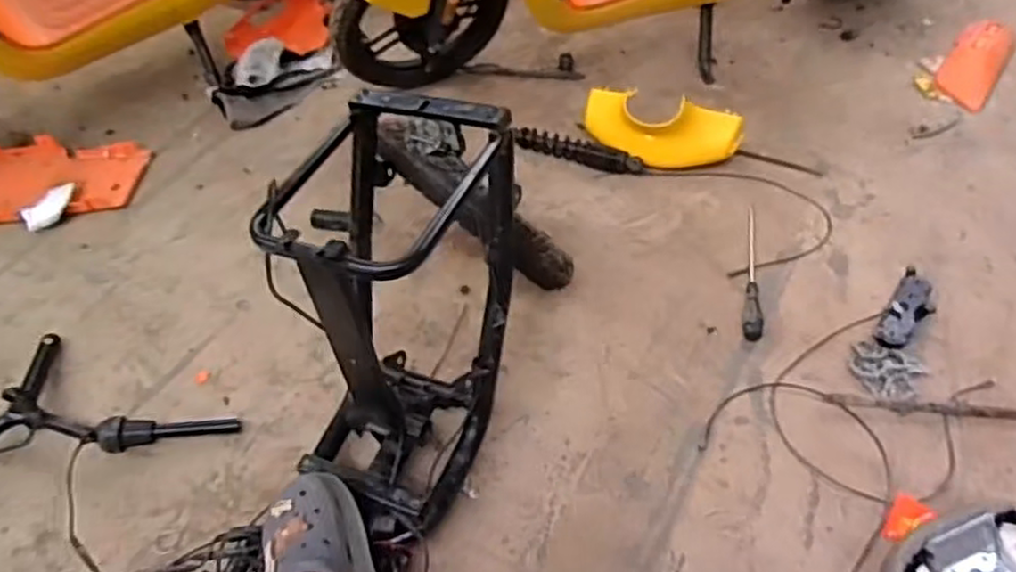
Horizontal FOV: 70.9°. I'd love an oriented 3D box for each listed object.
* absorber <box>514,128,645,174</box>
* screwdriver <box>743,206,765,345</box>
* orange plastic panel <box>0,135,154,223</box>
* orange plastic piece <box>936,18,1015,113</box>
[{"bbox_3d":[0.136,-0.260,1.389,0.258,0.039,0.044,18,54,18],"label":"absorber"},{"bbox_3d":[0.405,-0.031,1.170,0.031,0.024,0.287,8,51,11],"label":"screwdriver"},{"bbox_3d":[-0.958,-0.231,1.461,0.405,0.044,0.251,-5,50,1],"label":"orange plastic panel"},{"bbox_3d":[0.980,-0.472,1.491,0.104,0.035,0.295,28,58,25],"label":"orange plastic piece"}]

